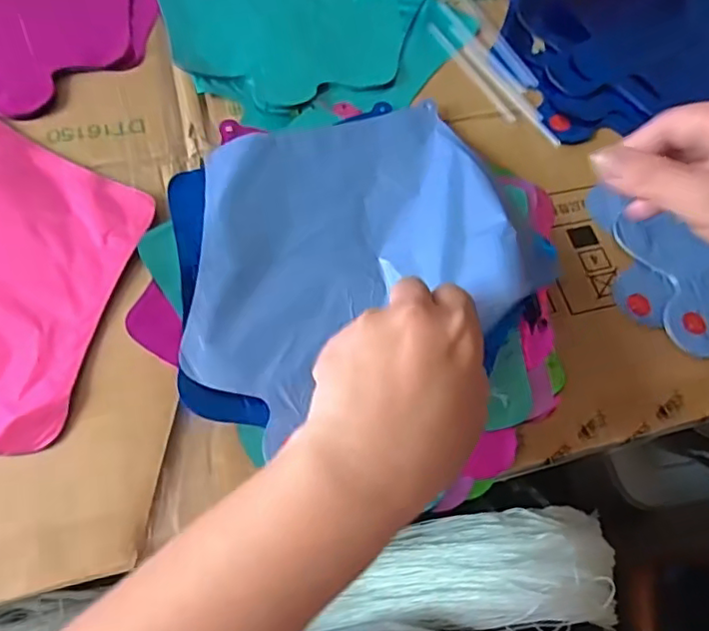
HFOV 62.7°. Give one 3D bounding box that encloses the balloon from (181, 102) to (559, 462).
[{"bbox_3d":[-0.005,-0.050,0.353,0.213,0.036,0.186,-21,65,-14],"label":"balloon"}]

